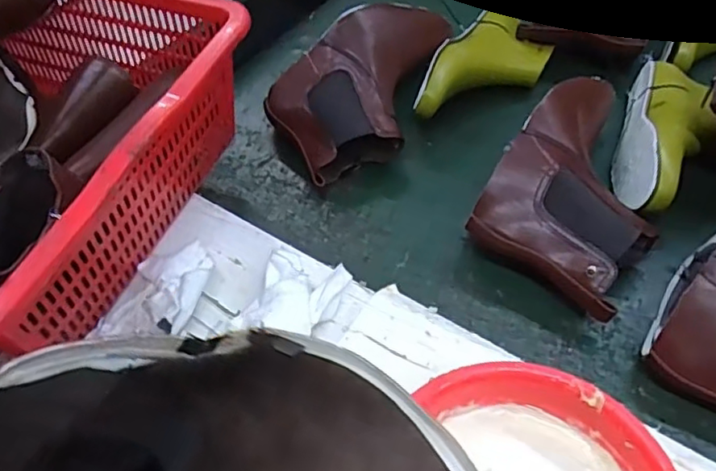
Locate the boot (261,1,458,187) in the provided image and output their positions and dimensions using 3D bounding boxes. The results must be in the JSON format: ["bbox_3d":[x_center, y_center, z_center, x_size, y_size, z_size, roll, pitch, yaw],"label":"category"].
[{"bbox_3d":[0.000,-0.181,0.703,0.153,0.087,0.272,18,57,17],"label":"boot"}]

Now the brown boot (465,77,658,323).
[{"bbox_3d":[0.229,-0.055,0.581,0.144,0.099,0.243,29,61,23],"label":"brown boot"}]

